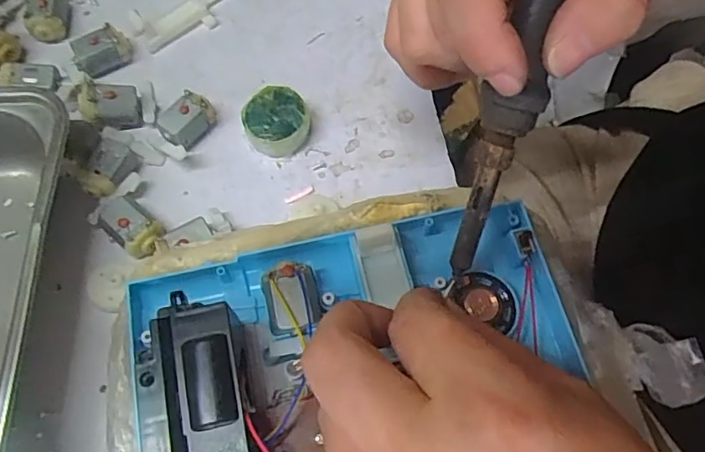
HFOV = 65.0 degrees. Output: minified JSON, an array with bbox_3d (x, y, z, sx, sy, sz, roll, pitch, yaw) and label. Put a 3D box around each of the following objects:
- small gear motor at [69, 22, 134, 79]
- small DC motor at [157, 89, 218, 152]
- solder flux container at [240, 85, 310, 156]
[{"bbox_3d":[-0.135,-0.095,0.298,0.029,0.015,0.017,-26,70,-14],"label":"small gear motor"},{"bbox_3d":[-0.084,-0.052,0.282,0.027,0.016,0.019,-42,74,-18],"label":"small DC motor"},{"bbox_3d":[-0.039,-0.053,0.284,0.032,0.017,0.031,-18,68,-11],"label":"solder flux container"}]

